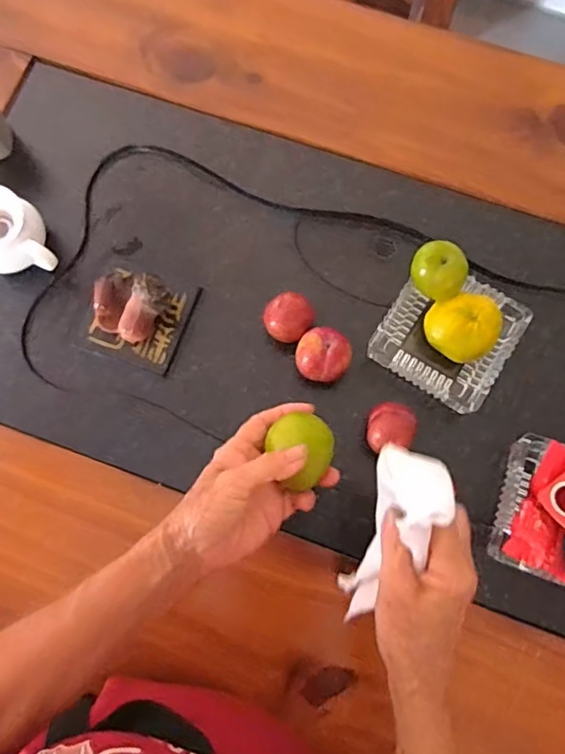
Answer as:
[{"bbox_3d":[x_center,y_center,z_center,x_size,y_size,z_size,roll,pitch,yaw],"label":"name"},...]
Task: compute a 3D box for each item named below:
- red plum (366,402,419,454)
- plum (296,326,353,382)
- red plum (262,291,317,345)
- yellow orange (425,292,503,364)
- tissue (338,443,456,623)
[{"bbox_3d":[0.102,0.048,0.541,0.044,0.039,0.044,0,77,1],"label":"red plum"},{"bbox_3d":[0.039,-0.019,0.559,0.051,0.046,0.050,20,78,6],"label":"plum"},{"bbox_3d":[0.006,-0.057,0.569,0.046,0.040,0.049,0,77,1],"label":"red plum"},{"bbox_3d":[0.175,-0.047,0.550,0.071,0.049,0.064,-11,77,-1],"label":"yellow orange"},{"bbox_3d":[0.073,0.104,0.372,0.038,0.094,0.115,17,78,5],"label":"tissue"}]

